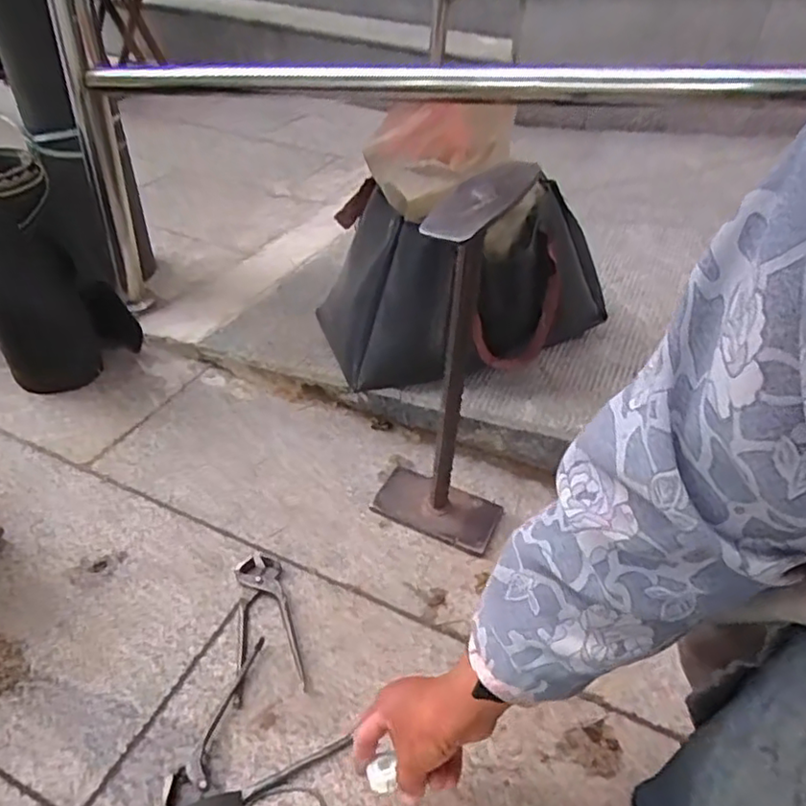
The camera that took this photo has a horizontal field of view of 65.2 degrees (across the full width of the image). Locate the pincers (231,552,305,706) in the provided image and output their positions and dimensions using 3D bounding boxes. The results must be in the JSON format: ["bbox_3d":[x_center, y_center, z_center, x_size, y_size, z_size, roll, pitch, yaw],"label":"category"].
[{"bbox_3d":[-0.149,0.231,0.670,0.067,0.012,0.163,-9,43,-12],"label":"pincers"}]

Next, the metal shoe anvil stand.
[{"bbox_3d":[0.047,-0.022,0.661,0.143,0.419,0.123,3,42,1],"label":"metal shoe anvil stand"}]

